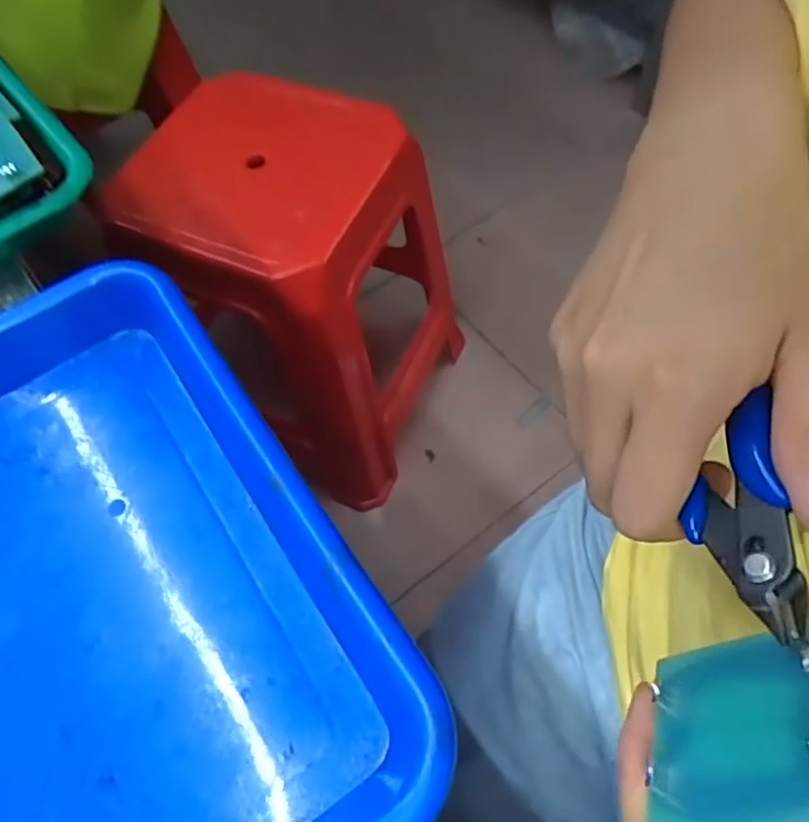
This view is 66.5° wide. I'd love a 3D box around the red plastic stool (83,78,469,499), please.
[{"bbox_3d":[-0.150,-0.163,0.914,0.355,0.487,0.356,19,65,14],"label":"red plastic stool"}]

